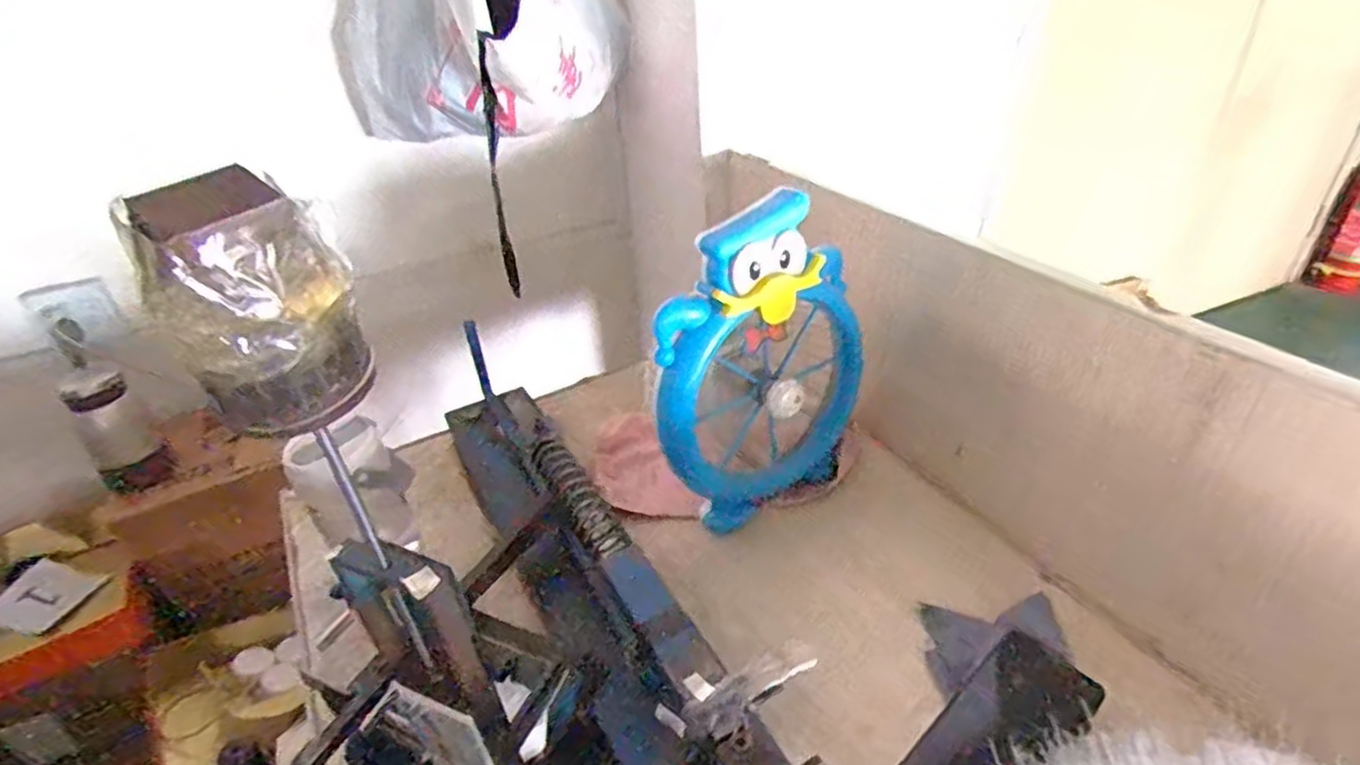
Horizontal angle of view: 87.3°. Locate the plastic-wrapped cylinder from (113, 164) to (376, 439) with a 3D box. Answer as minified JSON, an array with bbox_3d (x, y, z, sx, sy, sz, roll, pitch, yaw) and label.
[{"bbox_3d":[-0.153,-0.027,0.259,0.059,0.082,0.062,-27,41,-29],"label":"plastic-wrapped cylinder"}]

